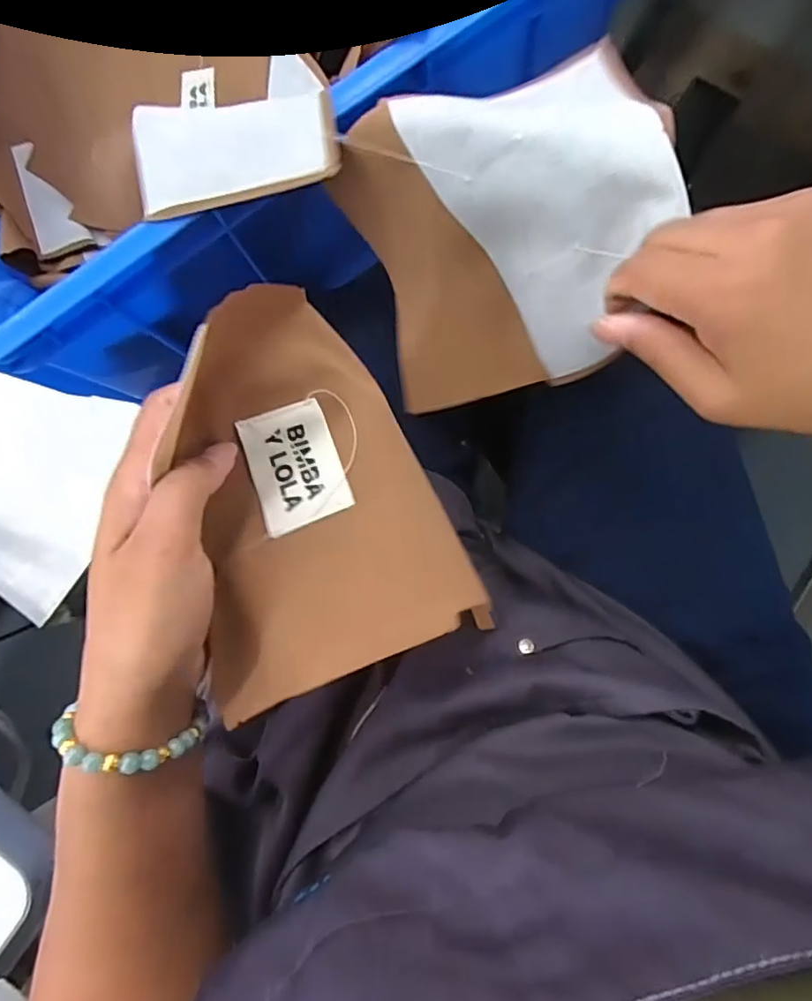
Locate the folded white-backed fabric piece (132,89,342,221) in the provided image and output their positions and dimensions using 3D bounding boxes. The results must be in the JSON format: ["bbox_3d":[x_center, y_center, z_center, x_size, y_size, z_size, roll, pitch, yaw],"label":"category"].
[{"bbox_3d":[-0.098,-0.207,0.342,0.117,0.034,0.066,-7,86,4],"label":"folded white-backed fabric piece"}]

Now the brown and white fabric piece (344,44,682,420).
[{"bbox_3d":[0.043,-0.133,0.330,0.216,0.171,0.051,17,53,37],"label":"brown and white fabric piece"}]

